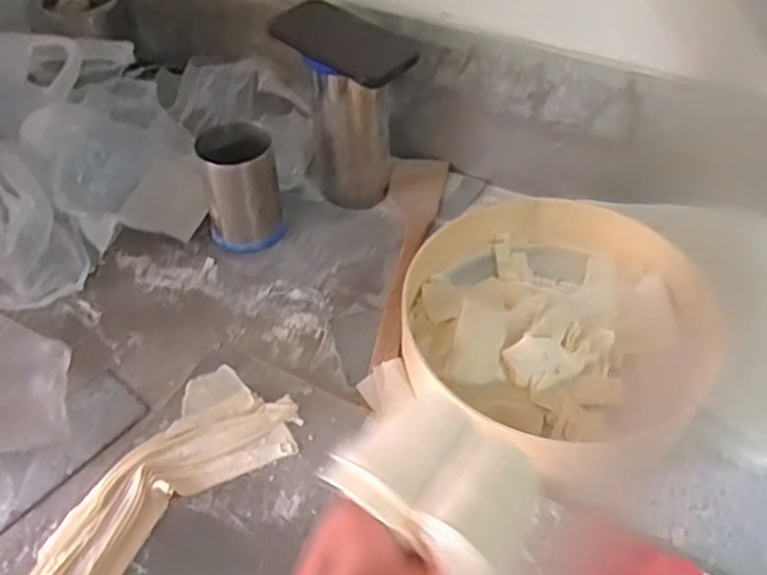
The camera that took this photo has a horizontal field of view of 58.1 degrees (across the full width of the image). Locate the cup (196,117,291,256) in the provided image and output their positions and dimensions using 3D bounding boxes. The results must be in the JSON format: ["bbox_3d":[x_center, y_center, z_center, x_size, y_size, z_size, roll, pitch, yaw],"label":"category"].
[{"bbox_3d":[-0.158,-0.114,0.774,0.083,0.129,0.083,1,48,-1],"label":"cup"}]

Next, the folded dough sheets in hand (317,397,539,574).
[{"bbox_3d":[0.035,0.106,0.365,0.106,0.019,0.081,43,67,14],"label":"folded dough sheets in hand"}]

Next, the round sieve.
[{"bbox_3d":[0.180,0.020,0.682,0.290,0.065,0.301,1,48,-1],"label":"round sieve"}]

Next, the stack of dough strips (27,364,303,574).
[{"bbox_3d":[-0.186,0.167,0.579,0.115,0.023,0.245,30,54,23],"label":"stack of dough strips"}]

